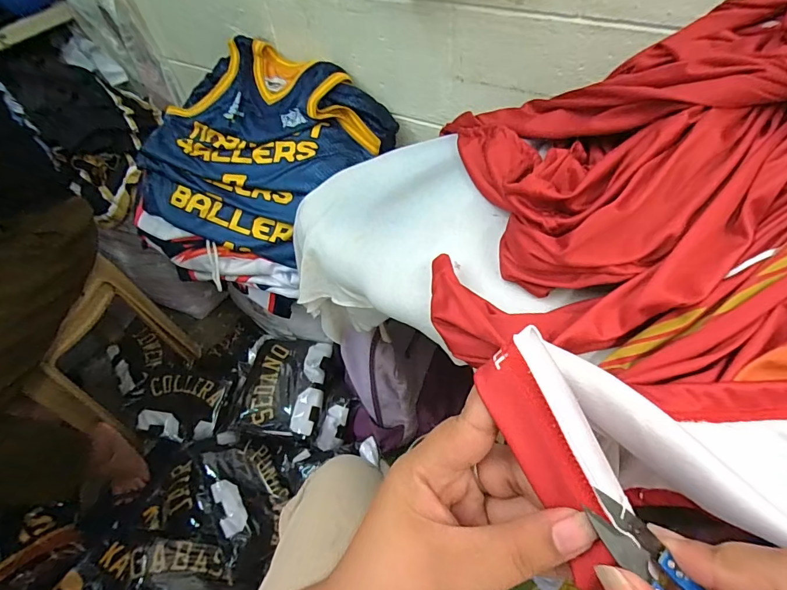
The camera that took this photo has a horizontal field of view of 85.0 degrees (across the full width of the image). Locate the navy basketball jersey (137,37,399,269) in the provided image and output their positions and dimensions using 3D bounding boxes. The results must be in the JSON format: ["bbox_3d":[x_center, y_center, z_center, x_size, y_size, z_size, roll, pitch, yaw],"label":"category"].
[{"bbox_3d":[-0.270,-0.286,0.850,0.429,0.202,0.387,29,60,26],"label":"navy basketball jersey"}]

